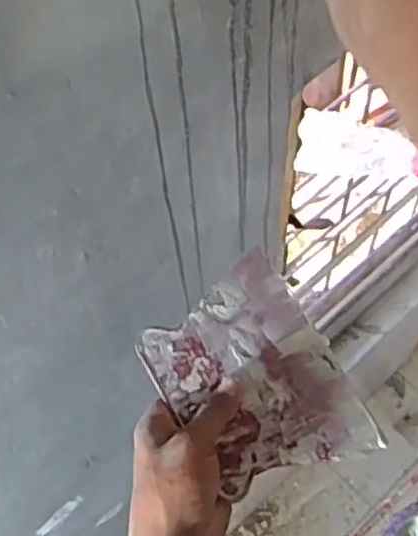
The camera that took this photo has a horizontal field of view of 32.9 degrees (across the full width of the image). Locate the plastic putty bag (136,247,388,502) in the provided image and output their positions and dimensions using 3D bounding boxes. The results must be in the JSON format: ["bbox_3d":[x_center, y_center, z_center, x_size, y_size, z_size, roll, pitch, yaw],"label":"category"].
[{"bbox_3d":[0.032,0.080,0.512,0.119,0.015,0.160,-29,65,-11],"label":"plastic putty bag"}]

